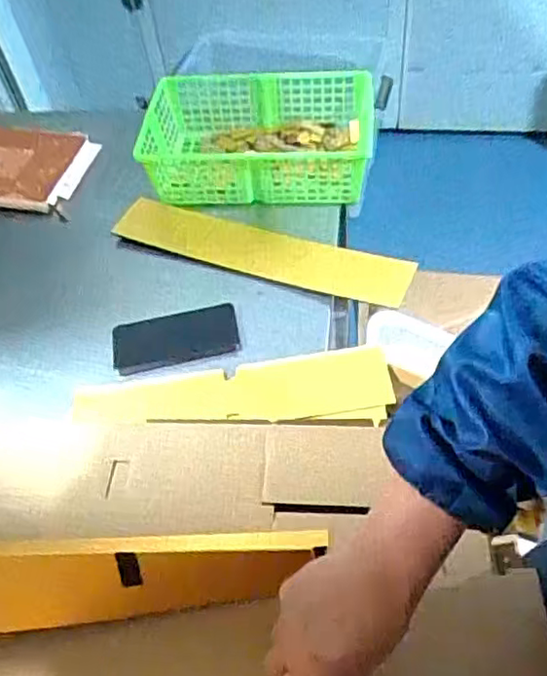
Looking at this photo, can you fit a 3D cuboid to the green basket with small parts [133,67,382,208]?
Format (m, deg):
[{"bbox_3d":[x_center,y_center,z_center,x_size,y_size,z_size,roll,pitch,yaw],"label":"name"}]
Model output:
[{"bbox_3d":[-0.018,-0.300,0.968,0.334,0.114,0.197,-1,52,5],"label":"green basket with small parts"}]

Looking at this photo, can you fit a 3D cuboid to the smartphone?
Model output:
[{"bbox_3d":[-0.126,-0.001,0.802,0.157,0.016,0.085,-13,52,-5],"label":"smartphone"}]

